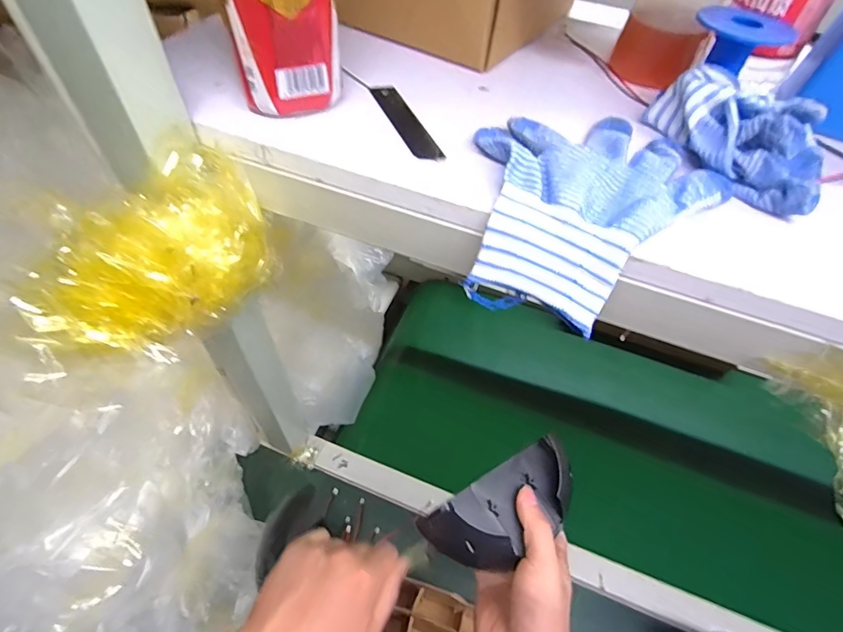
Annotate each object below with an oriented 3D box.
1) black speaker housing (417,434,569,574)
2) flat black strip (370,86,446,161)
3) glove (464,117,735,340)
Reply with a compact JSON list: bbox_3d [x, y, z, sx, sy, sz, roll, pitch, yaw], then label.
[{"bbox_3d":[0.064,0.144,0.335,0.118,0.036,0.057,-30,60,-15],"label":"black speaker housing"},{"bbox_3d":[-0.011,-0.135,0.313,0.018,0.004,0.098,-16,55,-15],"label":"flat black strip"},{"bbox_3d":[0.092,-0.070,0.287,0.155,0.057,0.128,-35,62,-26],"label":"glove"}]

